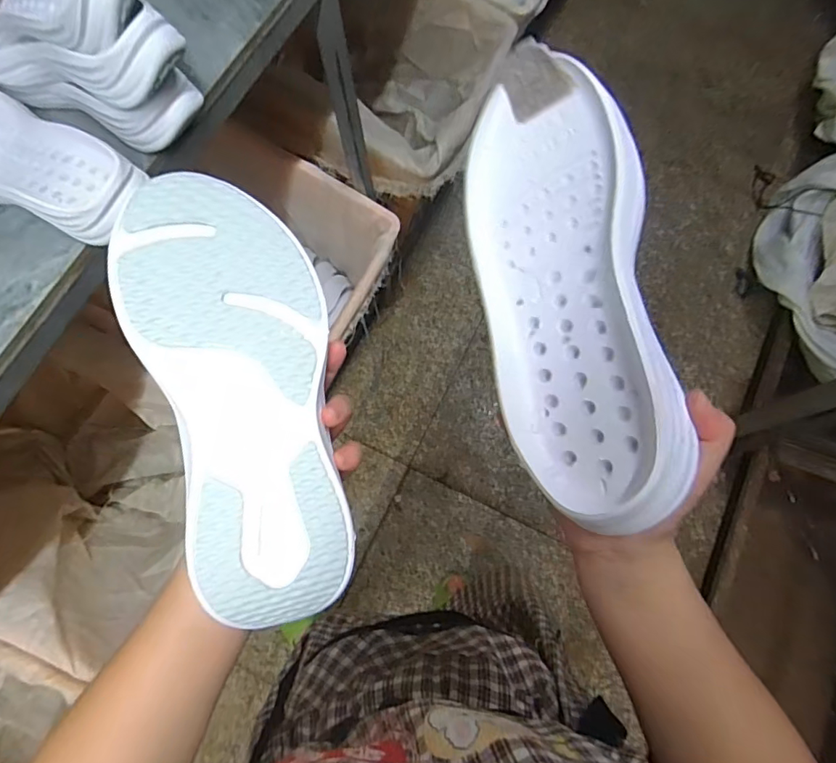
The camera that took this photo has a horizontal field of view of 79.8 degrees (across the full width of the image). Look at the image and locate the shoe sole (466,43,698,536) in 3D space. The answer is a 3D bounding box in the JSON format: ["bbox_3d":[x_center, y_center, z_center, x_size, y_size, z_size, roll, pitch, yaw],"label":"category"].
[{"bbox_3d":[0.088,-0.058,0.294,0.093,0.048,0.265,-15,74,30],"label":"shoe sole"}]

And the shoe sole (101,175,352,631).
[{"bbox_3d":[-0.099,0.009,0.290,0.096,0.039,0.253,-13,89,-17],"label":"shoe sole"}]

